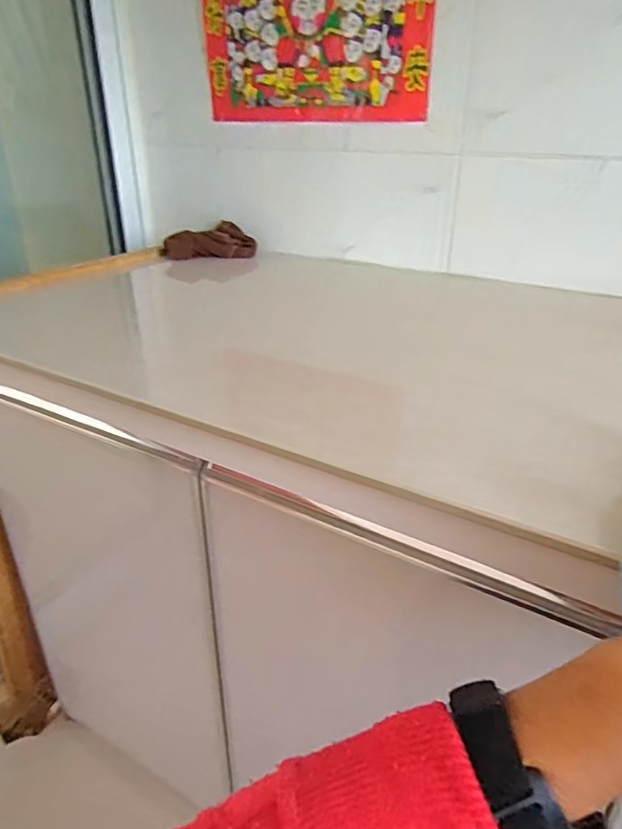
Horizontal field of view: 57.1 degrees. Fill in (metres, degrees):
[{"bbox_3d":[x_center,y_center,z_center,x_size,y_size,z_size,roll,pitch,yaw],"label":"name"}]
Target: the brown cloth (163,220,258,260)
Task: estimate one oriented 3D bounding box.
[{"bbox_3d":[-0.173,-0.295,0.972,0.152,0.043,0.079,-6,29,-11],"label":"brown cloth"}]

